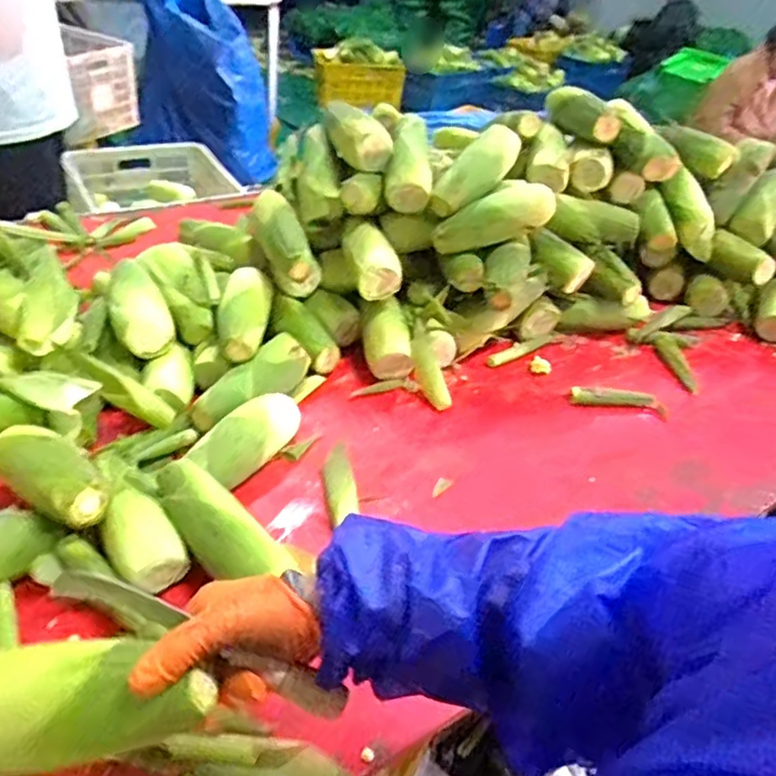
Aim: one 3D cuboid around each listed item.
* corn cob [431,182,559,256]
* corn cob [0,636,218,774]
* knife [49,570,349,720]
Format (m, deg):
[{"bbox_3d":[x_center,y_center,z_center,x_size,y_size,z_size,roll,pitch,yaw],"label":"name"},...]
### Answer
[{"bbox_3d":[0.167,-0.268,1.056,0.193,0.074,0.078,-18,34,16],"label":"corn cob"},{"bbox_3d":[-0.210,0.203,0.429,0.201,0.059,0.065,-10,36,10],"label":"corn cob"},{"bbox_3d":[-0.122,0.168,0.448,0.206,0.029,0.020,29,38,-4],"label":"knife"}]

